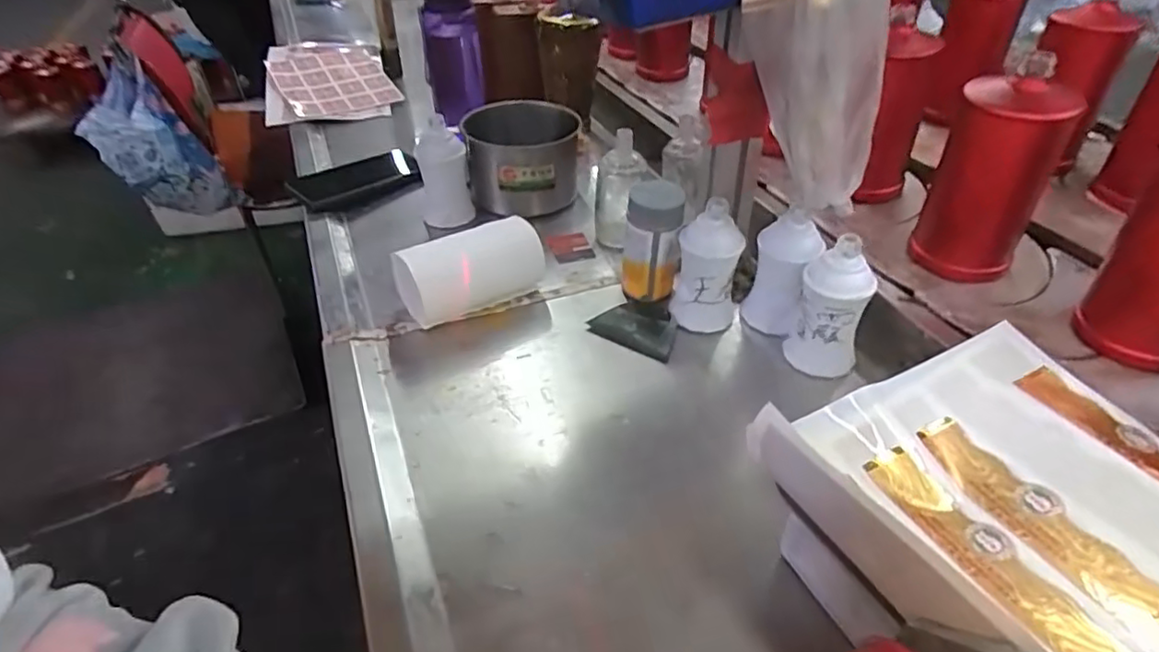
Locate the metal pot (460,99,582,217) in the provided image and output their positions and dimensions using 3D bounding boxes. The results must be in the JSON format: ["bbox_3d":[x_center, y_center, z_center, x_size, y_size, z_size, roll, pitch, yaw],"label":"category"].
[{"bbox_3d":[-0.067,-0.198,0.777,0.133,0.101,0.122,-5,41,-2],"label":"metal pot"}]

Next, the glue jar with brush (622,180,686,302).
[{"bbox_3d":[0.069,-0.081,0.608,0.057,0.113,0.044,5,41,9],"label":"glue jar with brush"}]

